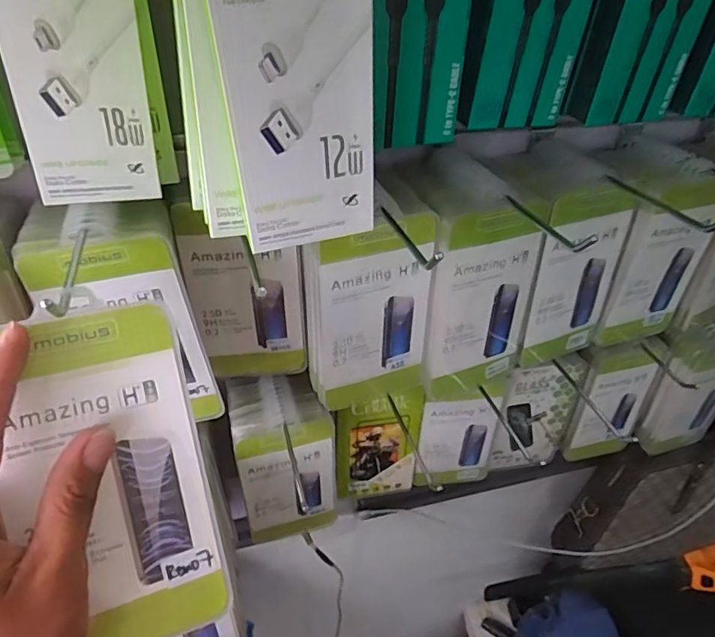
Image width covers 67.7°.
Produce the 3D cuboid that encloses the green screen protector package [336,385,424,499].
[{"bbox_3d":[0.023,0.138,0.569,0.085,0.151,0.015,-1,38,-5],"label":"green screen protector package"}]

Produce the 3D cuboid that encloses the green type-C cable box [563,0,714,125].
[{"bbox_3d":[0.201,-0.212,0.355,0.075,0.152,0.022,-11,44,-13],"label":"green type-C cable box"}]

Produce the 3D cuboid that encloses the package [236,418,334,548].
[{"bbox_3d":[-0.064,0.165,0.521,0.091,0.166,0.015,-11,40,-17],"label":"package"}]

